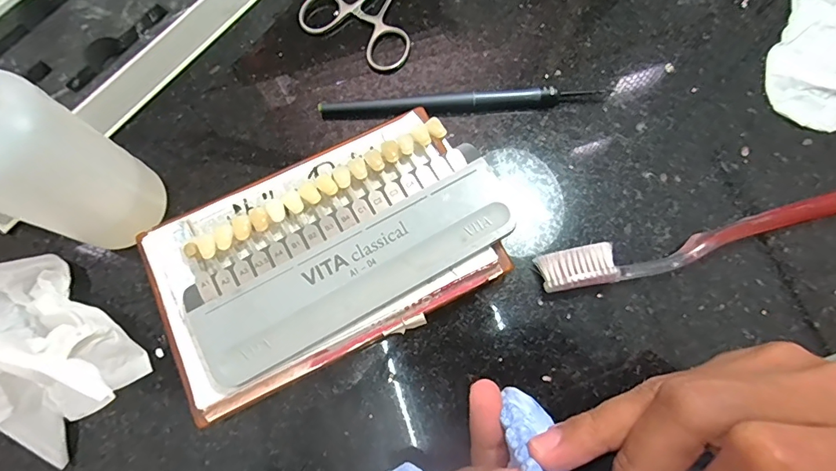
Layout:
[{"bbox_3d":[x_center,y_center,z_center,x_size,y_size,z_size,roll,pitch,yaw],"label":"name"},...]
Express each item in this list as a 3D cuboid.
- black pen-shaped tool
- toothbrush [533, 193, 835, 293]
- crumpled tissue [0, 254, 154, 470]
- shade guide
[{"bbox_3d":[0.024,-0.073,0.240,0.153,0.009,0.008,-3,74,0],"label":"black pen-shaped tool"},{"bbox_3d":[0.149,0.000,0.216,0.182,0.013,0.019,-13,74,-3],"label":"toothbrush"},{"bbox_3d":[-0.189,0.049,0.190,0.120,0.043,0.083,30,77,9],"label":"crumpled tissue"},{"bbox_3d":[-0.033,0.003,0.199,0.143,0.008,0.067,-28,77,-8],"label":"shade guide"}]

